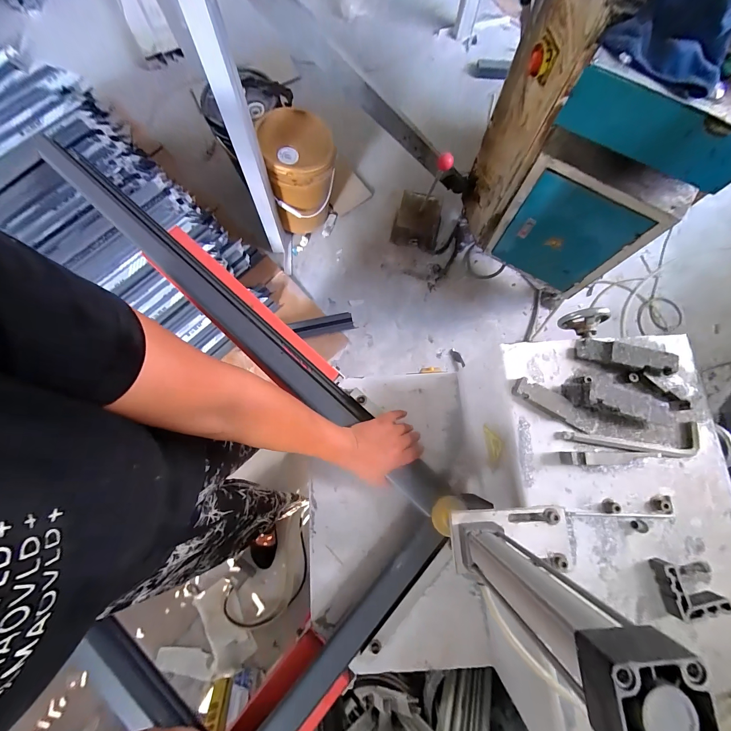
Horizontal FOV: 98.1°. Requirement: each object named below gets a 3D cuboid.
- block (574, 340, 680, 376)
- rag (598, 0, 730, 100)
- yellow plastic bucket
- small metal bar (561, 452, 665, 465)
[{"bbox_3d":[0.343,-0.012,0.419,0.111,0.024,0.029,15,79,17],"label":"block"},{"bbox_3d":[0.557,-0.598,0.548,0.208,0.096,0.149,38,81,8],"label":"rag"},{"bbox_3d":[-0.260,-0.793,1.366,0.280,0.385,0.317,-11,78,-1],"label":"yellow plastic bucket"},{"bbox_3d":[0.305,0.116,0.397,0.107,0.023,0.015,-1,78,1],"label":"small metal bar"}]

